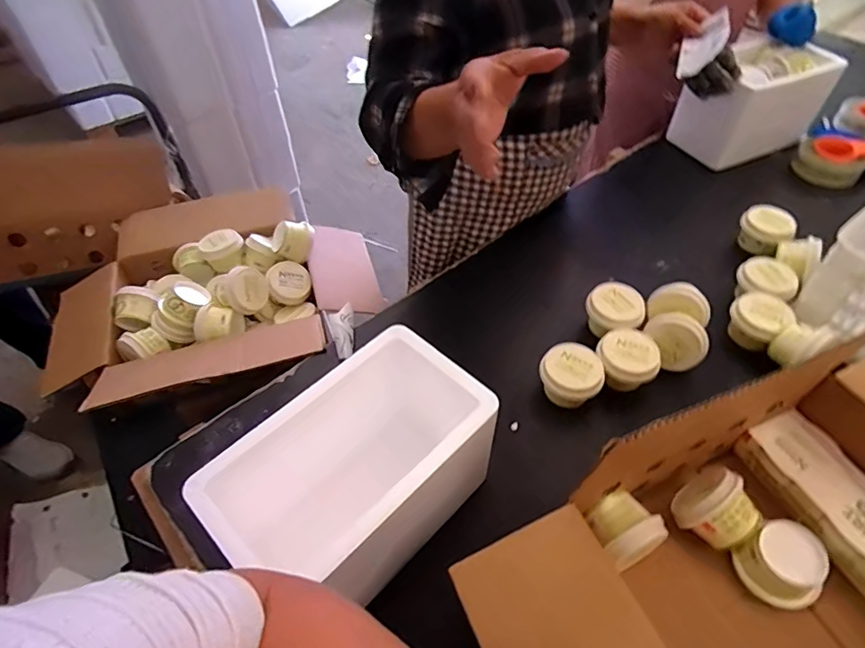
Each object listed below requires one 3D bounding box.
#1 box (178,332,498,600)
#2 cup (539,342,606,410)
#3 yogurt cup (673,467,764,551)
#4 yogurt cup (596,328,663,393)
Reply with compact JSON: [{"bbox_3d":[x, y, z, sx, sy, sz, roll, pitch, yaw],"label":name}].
[{"bbox_3d":[-0.079,0.177,0.556,0.284,0.169,0.183,-37,59,-27],"label":"box"},{"bbox_3d":[0.196,0.073,0.723,0.081,0.053,0.076,0,50,0],"label":"cup"},{"bbox_3d":[0.319,0.215,0.580,0.076,0.084,0.079,-23,54,-18],"label":"yogurt cup"},{"bbox_3d":[0.283,0.054,0.741,0.083,0.070,0.080,0,50,0],"label":"yogurt cup"}]

